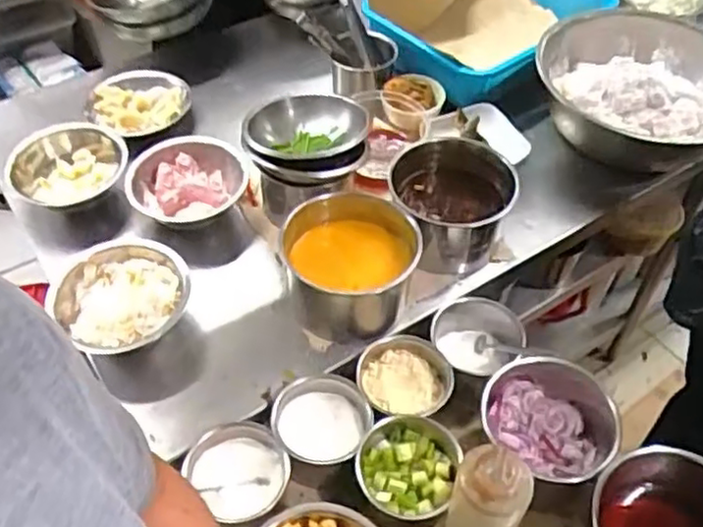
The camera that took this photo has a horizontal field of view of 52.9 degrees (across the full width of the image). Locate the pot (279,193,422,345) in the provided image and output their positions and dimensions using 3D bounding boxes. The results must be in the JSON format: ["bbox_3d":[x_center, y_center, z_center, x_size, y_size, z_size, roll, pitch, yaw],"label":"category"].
[{"bbox_3d":[-0.002,0.001,0.929,0.175,0.124,0.161,0,49,0],"label":"pot"}]

